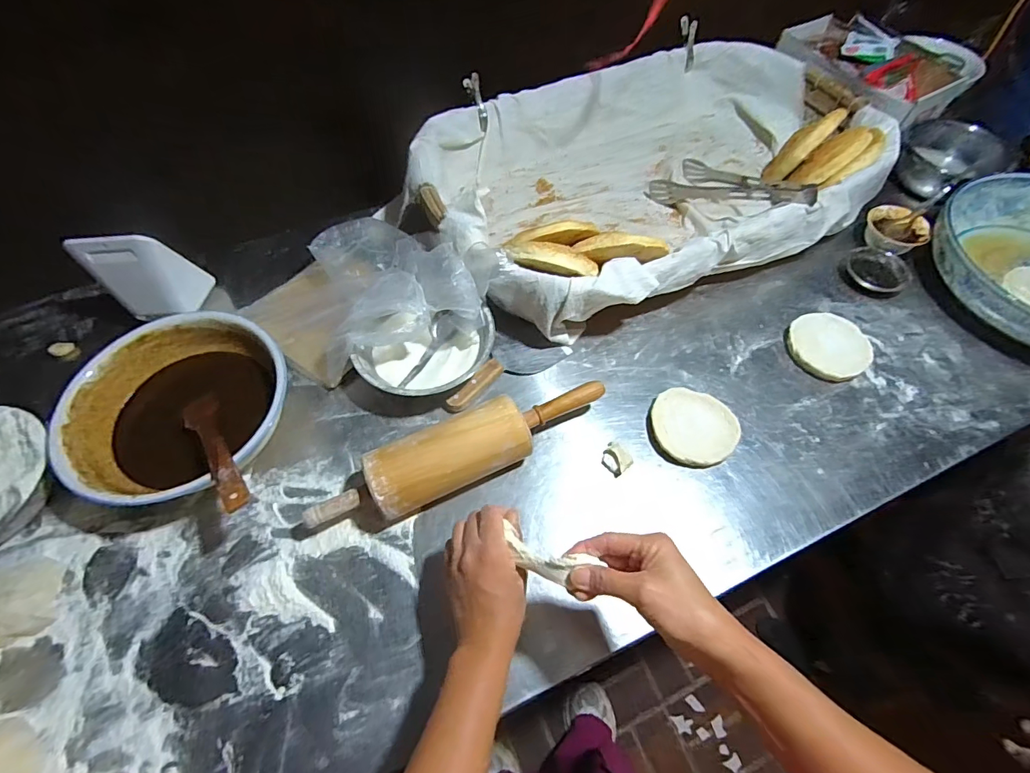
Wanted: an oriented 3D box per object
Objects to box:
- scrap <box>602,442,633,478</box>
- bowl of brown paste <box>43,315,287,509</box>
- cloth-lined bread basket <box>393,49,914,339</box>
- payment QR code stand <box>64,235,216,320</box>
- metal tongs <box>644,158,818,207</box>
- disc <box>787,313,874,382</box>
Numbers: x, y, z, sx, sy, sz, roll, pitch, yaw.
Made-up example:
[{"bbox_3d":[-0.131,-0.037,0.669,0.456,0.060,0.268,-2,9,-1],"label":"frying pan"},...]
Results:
[{"bbox_3d":[0.130,0.090,0.581,0.036,0.018,0.039,0,60,0],"label":"scrap"},{"bbox_3d":[-0.410,0.028,0.579,0.238,0.094,0.247,0,60,0],"label":"bowl of brown paste"},{"bbox_3d":[0.209,-0.358,0.773,0.725,0.163,0.475,-21,62,-12],"label":"cloth-lined bread basket"},{"bbox_3d":[-0.512,-0.154,0.639,0.118,0.132,0.048,-30,65,-16],"label":"payment QR code stand"},{"bbox_3d":[0.363,-0.331,0.758,0.116,0.046,0.260,-41,43,-17],"label":"metal tongs"},{"bbox_3d":[0.453,-0.060,0.658,0.106,0.022,0.106,0,60,0],"label":"disc"}]

